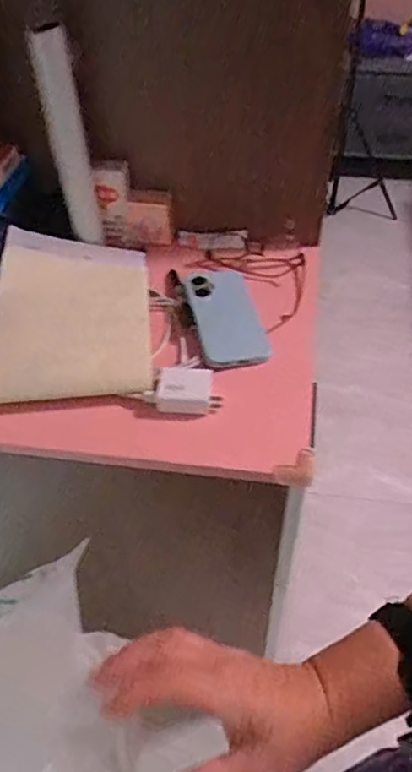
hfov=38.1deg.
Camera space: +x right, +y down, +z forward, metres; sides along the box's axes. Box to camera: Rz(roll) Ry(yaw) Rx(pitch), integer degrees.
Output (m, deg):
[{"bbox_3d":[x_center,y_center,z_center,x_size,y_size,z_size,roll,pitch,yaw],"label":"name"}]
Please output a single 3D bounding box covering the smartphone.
[{"bbox_3d":[0.025,-0.092,0.754,0.084,0.011,0.175,-9,51,-7],"label":"smartphone"}]

